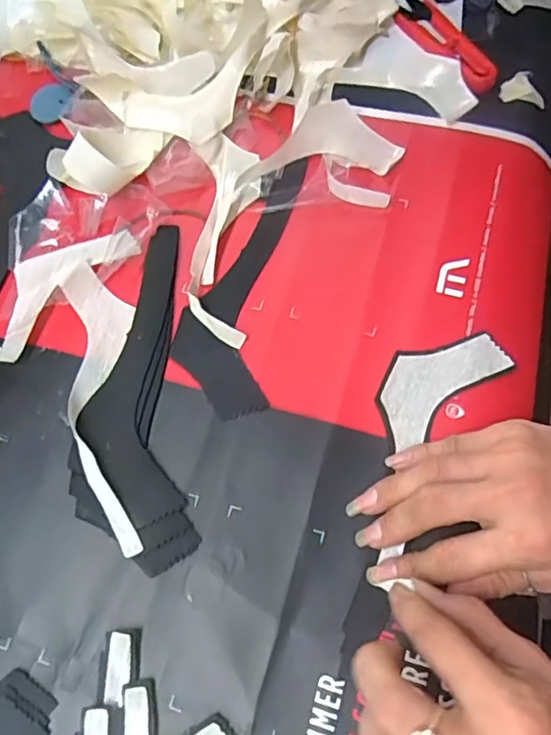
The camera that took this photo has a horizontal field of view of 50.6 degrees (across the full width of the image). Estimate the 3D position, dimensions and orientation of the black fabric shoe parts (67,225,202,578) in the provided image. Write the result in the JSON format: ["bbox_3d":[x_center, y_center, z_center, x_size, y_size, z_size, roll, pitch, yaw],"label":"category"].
[{"bbox_3d":[-0.085,0.008,0.341,0.062,0.008,0.207,-6,68,1],"label":"black fabric shoe parts"}]

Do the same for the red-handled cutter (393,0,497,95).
[{"bbox_3d":[0.120,-0.245,0.428,0.033,0.009,0.119,-25,69,-7],"label":"red-handled cutter"}]

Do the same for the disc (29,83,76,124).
[{"bbox_3d":[-0.167,-0.197,0.431,0.028,0.004,0.033,22,71,11],"label":"disc"}]

